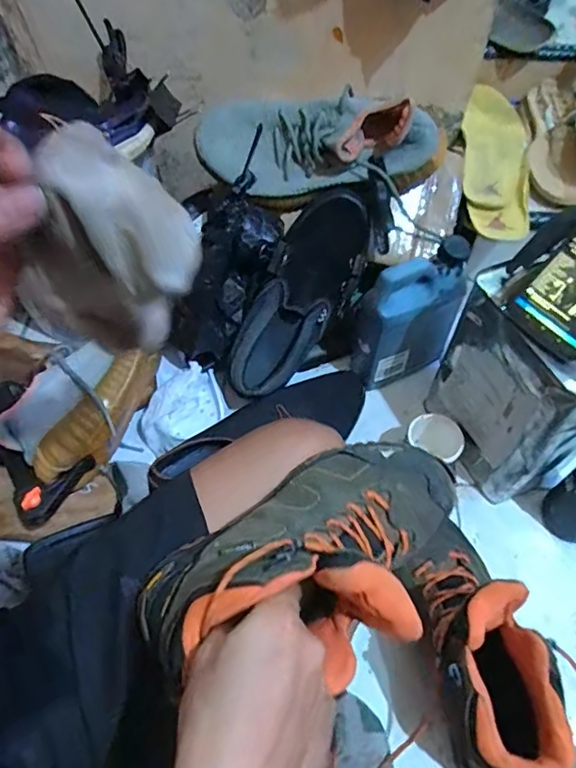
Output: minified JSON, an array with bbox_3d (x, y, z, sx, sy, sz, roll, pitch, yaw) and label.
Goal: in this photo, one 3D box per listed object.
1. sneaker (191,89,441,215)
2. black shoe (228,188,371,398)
[{"bbox_3d":[0.039,-0.282,0.660,0.281,0.117,0.101,-9,56,-7],"label":"sneaker"},{"bbox_3d":[0.014,-0.110,0.685,0.101,0.073,0.273,31,93,18],"label":"black shoe"}]

